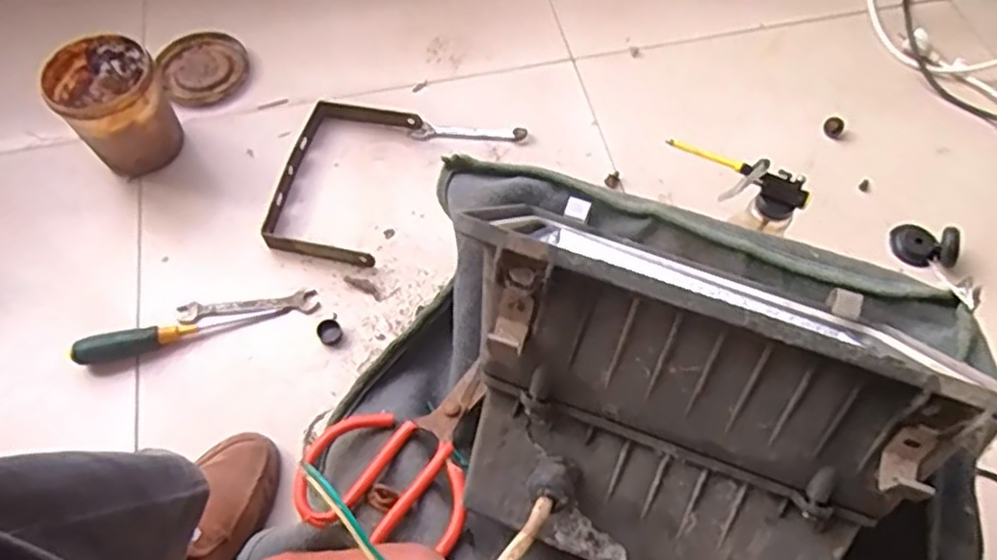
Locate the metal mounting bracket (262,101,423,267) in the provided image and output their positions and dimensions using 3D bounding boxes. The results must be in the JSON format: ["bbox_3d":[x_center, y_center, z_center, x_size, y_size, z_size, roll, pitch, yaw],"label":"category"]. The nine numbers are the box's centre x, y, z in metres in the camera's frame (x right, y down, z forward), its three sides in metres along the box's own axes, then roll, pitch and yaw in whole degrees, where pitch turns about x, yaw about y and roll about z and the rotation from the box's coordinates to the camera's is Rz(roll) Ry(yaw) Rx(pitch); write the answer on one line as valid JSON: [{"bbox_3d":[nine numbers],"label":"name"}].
[{"bbox_3d":[-0.197,-0.133,0.898,0.148,0.020,0.226,12,63,6],"label":"metal mounting bracket"}]

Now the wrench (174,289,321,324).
[{"bbox_3d":[-0.291,0.031,0.835,0.161,0.008,0.029,-5,63,-3],"label":"wrench"}]

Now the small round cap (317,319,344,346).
[{"bbox_3d":[-0.195,0.059,0.822,0.028,0.014,0.032,-33,67,-16],"label":"small round cap"}]

